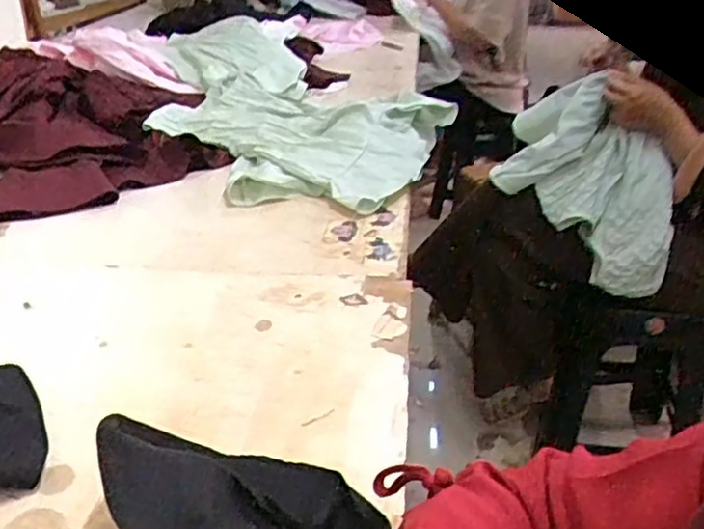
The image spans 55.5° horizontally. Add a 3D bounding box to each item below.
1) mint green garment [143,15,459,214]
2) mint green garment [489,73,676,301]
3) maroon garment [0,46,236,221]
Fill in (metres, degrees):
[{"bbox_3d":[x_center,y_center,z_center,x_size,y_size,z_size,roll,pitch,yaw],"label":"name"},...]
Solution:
[{"bbox_3d":[-0.174,-0.310,1.270,0.742,0.172,0.564,18,32,30],"label":"mint green garment"},{"bbox_3d":[0.406,-0.144,1.136,0.294,0.307,0.173,14,30,24],"label":"mint green garment"},{"bbox_3d":[-0.580,-0.234,1.093,0.700,0.139,0.484,2,28,3],"label":"maroon garment"}]

